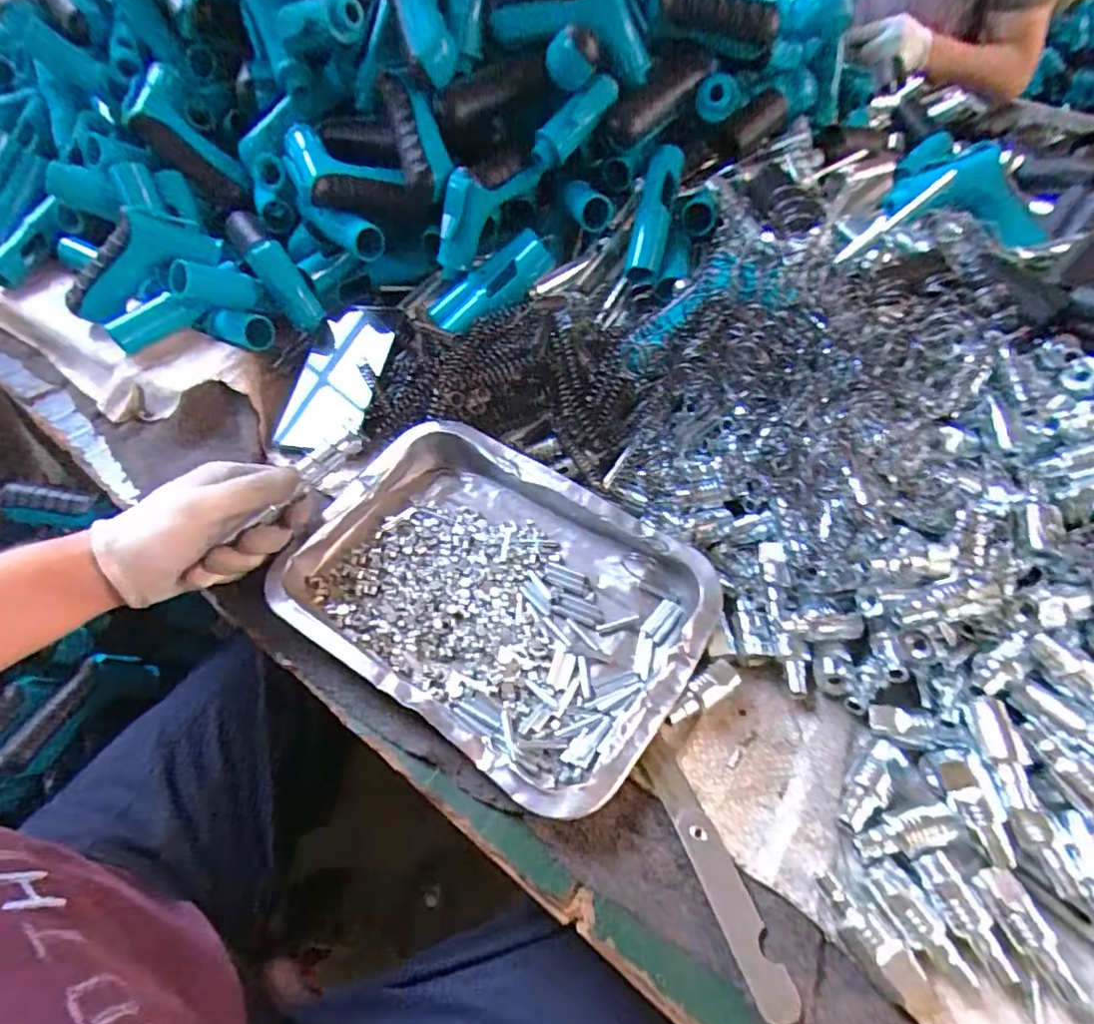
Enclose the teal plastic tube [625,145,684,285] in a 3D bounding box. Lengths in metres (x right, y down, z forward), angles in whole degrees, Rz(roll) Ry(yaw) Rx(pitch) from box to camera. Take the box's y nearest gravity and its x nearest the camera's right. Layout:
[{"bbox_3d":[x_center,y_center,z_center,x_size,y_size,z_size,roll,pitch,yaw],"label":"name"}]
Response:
[{"bbox_3d":[0.094,-0.263,0.516,0.030,0.023,0.127,13,82,13],"label":"teal plastic tube"}]

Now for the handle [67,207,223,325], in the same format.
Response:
[{"bbox_3d":[-0.363,-0.221,0.513,0.134,0.059,0.036,-34,58,-2],"label":"handle"}]

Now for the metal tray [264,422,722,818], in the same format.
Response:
[{"bbox_3d":[-0.037,0.047,0.376,0.257,0.029,0.180,28,57,21],"label":"metal tray"}]

